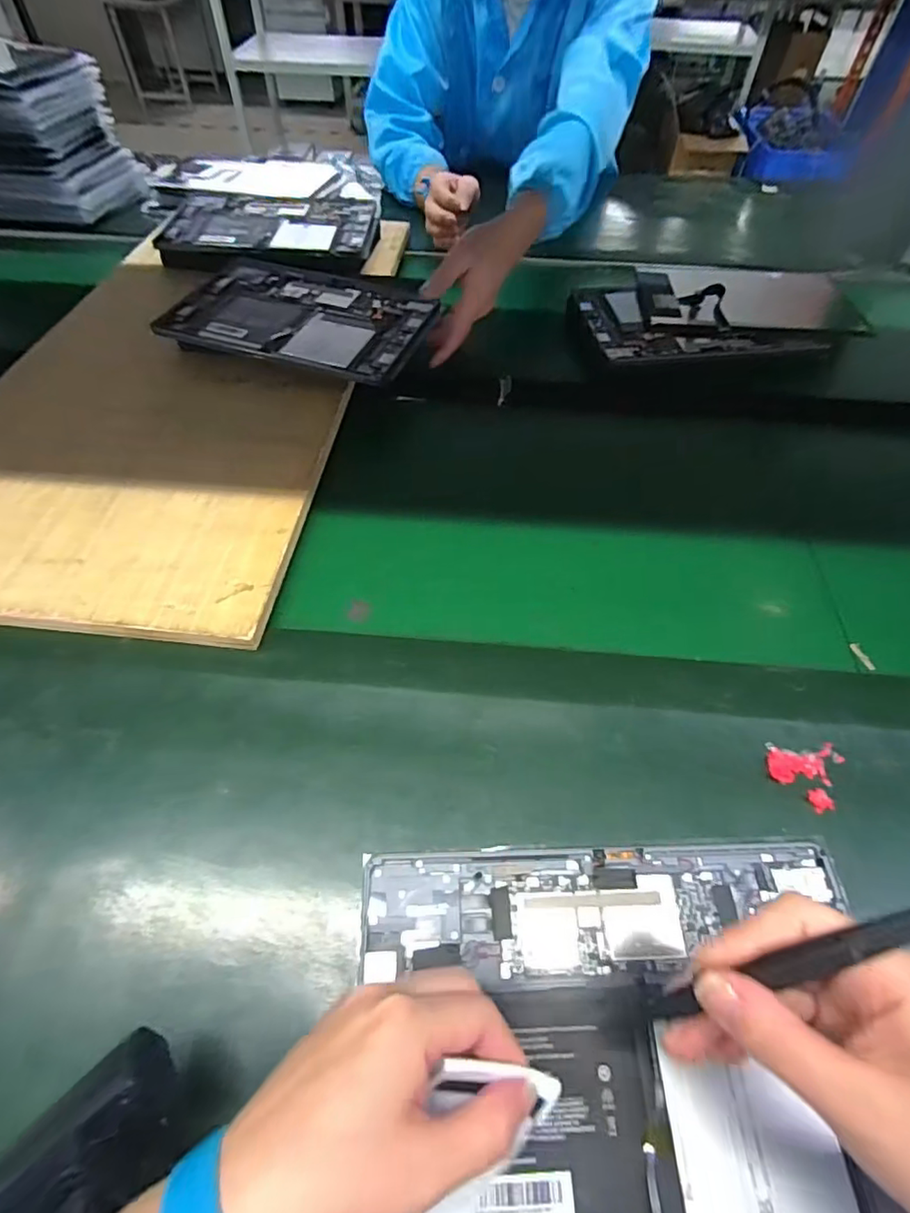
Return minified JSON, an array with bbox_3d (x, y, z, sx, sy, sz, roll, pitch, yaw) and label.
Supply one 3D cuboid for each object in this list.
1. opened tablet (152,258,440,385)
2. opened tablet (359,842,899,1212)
[{"bbox_3d":[-0.155,-0.306,0.576,0.252,0.010,0.182,13,55,7],"label":"opened tablet"},{"bbox_3d":[0.079,0.206,0.263,0.244,0.009,0.166,0,55,-2],"label":"opened tablet"}]

